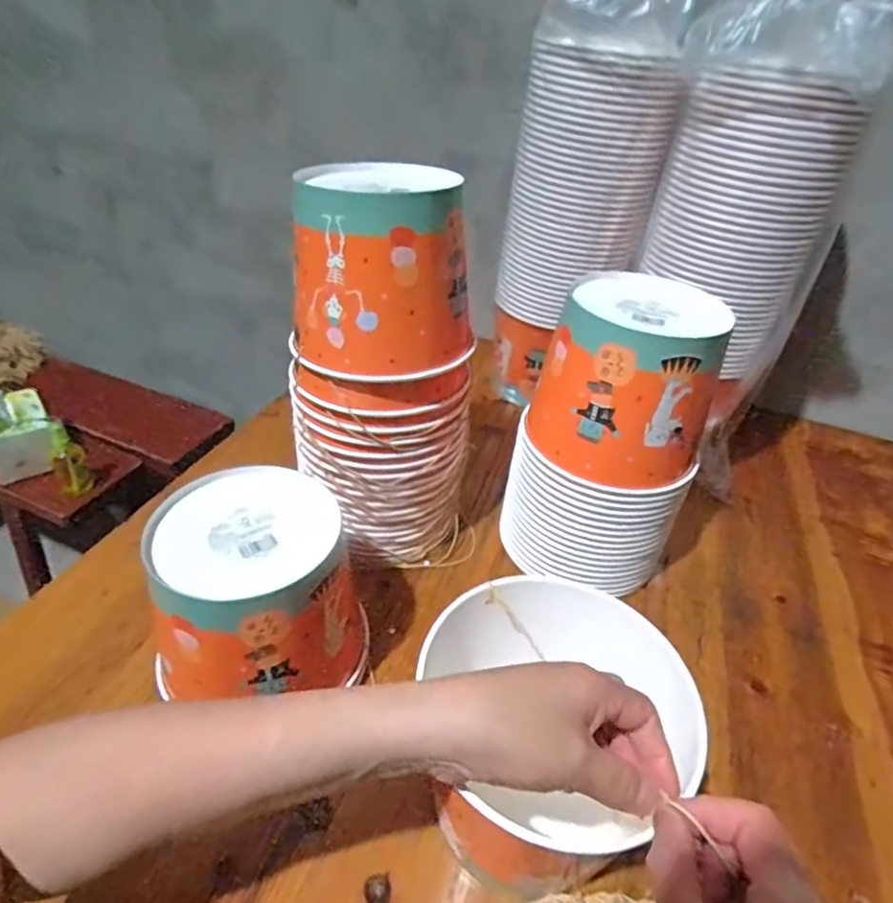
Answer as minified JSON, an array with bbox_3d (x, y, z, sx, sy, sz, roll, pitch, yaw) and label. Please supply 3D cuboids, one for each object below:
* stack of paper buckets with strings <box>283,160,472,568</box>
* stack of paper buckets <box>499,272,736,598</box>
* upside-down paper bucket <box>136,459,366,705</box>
[{"bbox_3d":[-0.059,-0.058,0.509,0.138,0.331,0.127,29,43,30],"label":"stack of paper buckets with strings"},{"bbox_3d":[0.147,-0.008,0.542,0.159,0.267,0.139,12,37,11],"label":"stack of paper buckets"},{"bbox_3d":[-0.135,0.115,0.436,0.137,0.149,0.141,4,37,-3],"label":"upside-down paper bucket"}]

